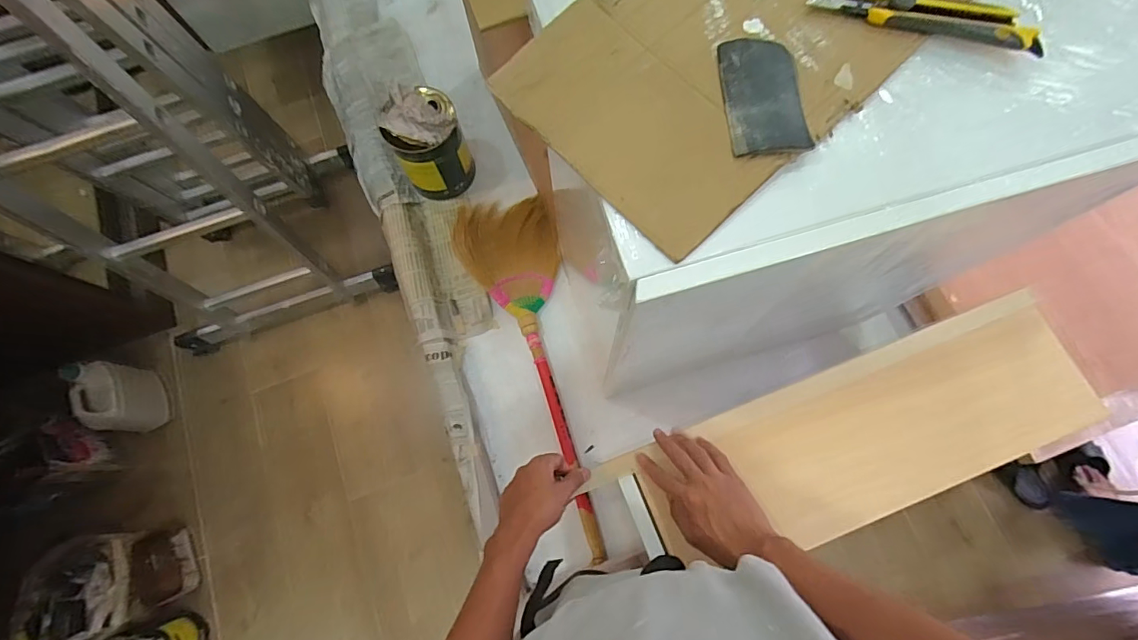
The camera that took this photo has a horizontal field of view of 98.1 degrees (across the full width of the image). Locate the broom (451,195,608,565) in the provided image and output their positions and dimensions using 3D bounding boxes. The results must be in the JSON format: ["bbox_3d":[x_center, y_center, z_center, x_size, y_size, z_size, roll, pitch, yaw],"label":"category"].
[{"bbox_3d":[-0.086,0.094,1.035,0.221,0.082,0.786,-11,74,-1],"label":"broom"}]

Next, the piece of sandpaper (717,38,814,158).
[{"bbox_3d":[0.170,-0.198,0.432,0.067,0.012,0.113,-6,74,0],"label":"piece of sandpaper"}]

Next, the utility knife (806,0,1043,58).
[{"bbox_3d":[0.324,-0.280,0.448,0.192,0.018,0.037,17,75,7],"label":"utility knife"}]

